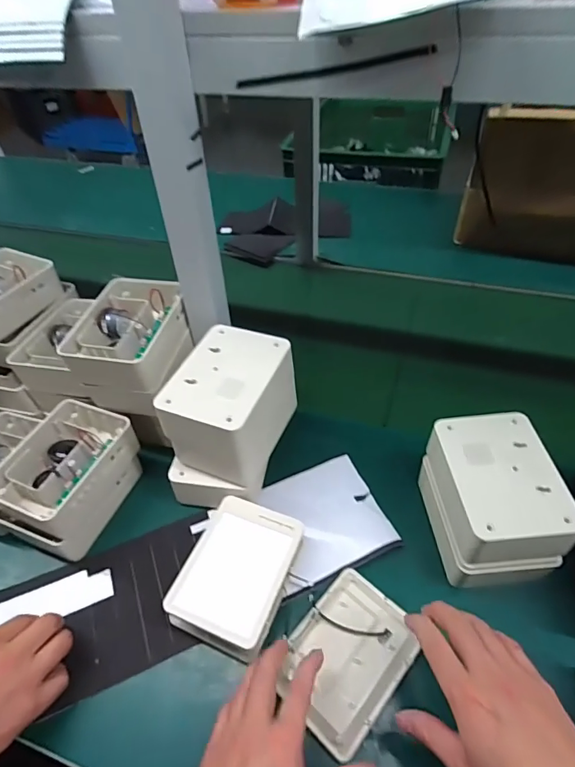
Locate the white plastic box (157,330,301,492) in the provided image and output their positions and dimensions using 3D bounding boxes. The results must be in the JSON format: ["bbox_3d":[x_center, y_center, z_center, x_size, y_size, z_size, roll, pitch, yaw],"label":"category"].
[{"bbox_3d":[-0.063,0.027,0.517,0.102,0.120,0.136,17,49,19],"label":"white plastic box"}]

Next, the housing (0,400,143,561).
[{"bbox_3d":[-0.259,0.116,0.542,0.106,0.102,0.152,15,48,18],"label":"housing"}]

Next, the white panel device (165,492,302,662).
[{"bbox_3d":[-0.050,0.202,0.473,0.102,0.044,0.141,15,48,18],"label":"white panel device"}]

